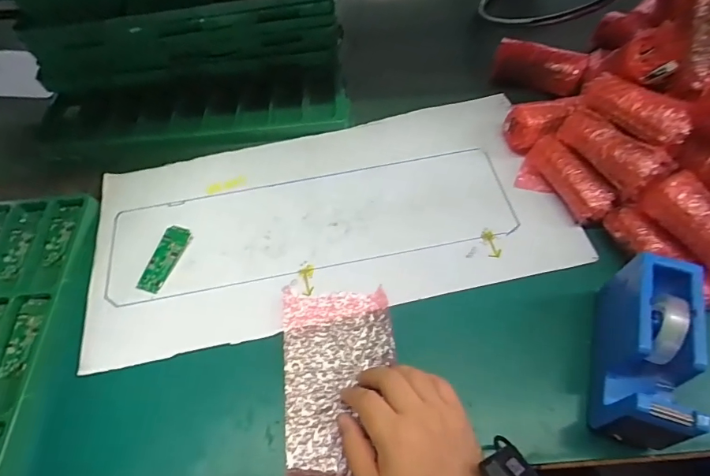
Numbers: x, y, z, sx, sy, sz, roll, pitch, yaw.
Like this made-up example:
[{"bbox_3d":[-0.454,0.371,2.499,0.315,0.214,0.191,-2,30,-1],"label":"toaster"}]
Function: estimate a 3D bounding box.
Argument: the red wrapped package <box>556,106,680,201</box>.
[{"bbox_3d":[0.252,-0.088,0.444,0.039,0.047,0.108,-25,58,-13],"label":"red wrapped package"}]

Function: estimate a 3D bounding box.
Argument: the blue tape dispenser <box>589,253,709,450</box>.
[{"bbox_3d":[0.227,0.090,0.350,0.054,0.086,0.141,13,57,12],"label":"blue tape dispenser"}]

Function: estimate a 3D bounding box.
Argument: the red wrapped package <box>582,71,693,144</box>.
[{"bbox_3d":[0.270,-0.127,0.431,0.028,0.034,0.109,-25,58,-12],"label":"red wrapped package"}]

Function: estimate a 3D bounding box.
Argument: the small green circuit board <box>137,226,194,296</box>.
[{"bbox_3d":[-0.197,0.021,0.460,0.031,0.006,0.075,12,57,12],"label":"small green circuit board"}]

